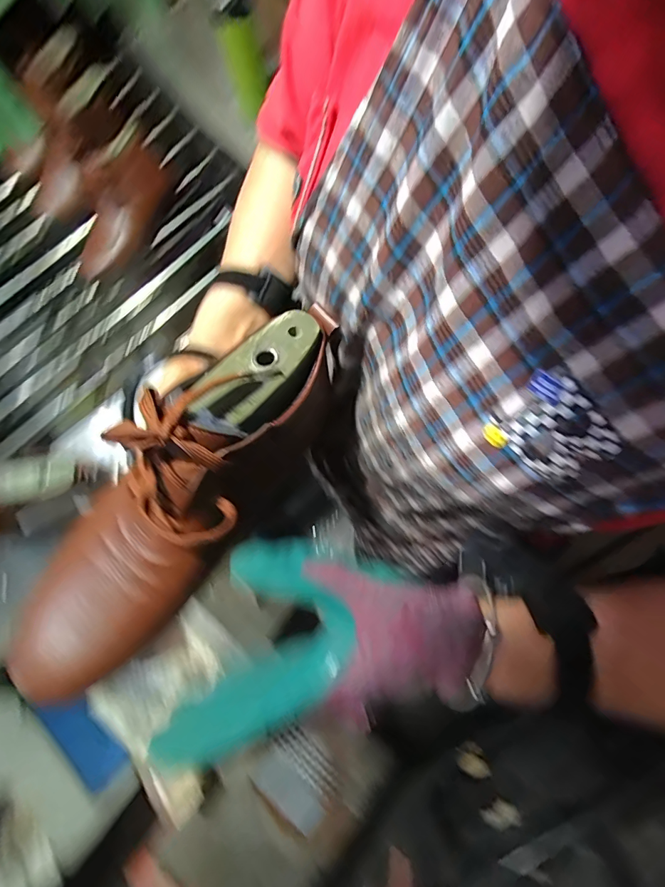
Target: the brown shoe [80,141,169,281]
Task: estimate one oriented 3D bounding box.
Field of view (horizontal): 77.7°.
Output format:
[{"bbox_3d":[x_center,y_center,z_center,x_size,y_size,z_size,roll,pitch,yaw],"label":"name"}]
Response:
[{"bbox_3d":[-0.416,-0.447,0.793,0.095,0.099,0.260,24,78,4],"label":"brown shoe"}]

